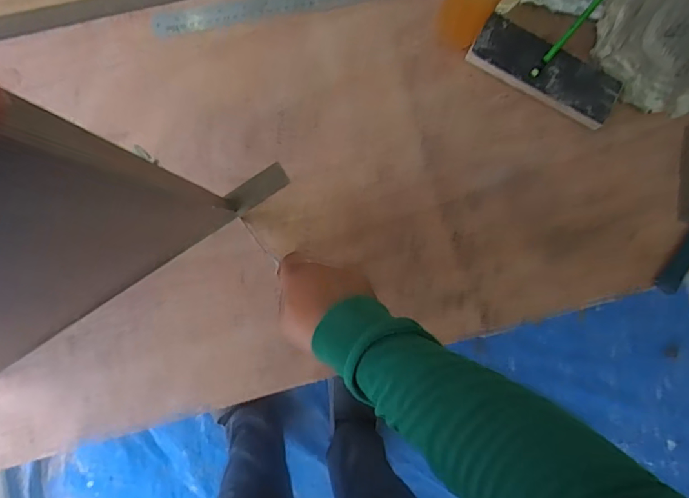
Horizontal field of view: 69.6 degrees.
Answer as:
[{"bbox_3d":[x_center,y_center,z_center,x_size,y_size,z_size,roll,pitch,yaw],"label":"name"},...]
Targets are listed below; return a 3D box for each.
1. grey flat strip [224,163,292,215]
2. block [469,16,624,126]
[{"bbox_3d":[-0.098,-0.069,0.564,0.070,0.004,0.027,-35,92,-4],"label":"grey flat strip"},{"bbox_3d":[0.233,-0.207,0.578,0.174,0.014,0.065,29,88,-3],"label":"block"}]

